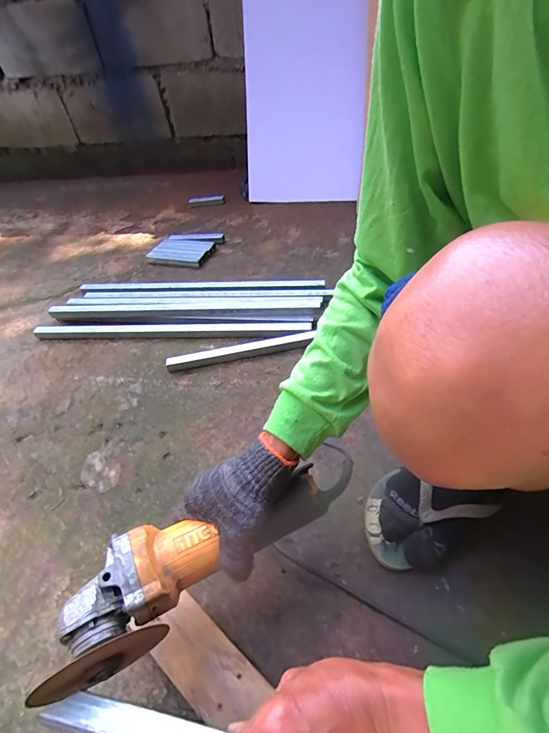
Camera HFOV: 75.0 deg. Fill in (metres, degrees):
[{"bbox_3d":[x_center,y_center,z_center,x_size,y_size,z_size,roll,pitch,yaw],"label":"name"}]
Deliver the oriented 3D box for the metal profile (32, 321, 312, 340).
[{"bbox_3d":[-0.228,-0.076,0.772,0.594,0.027,0.039,1,47,8],"label":"metal profile"}]

